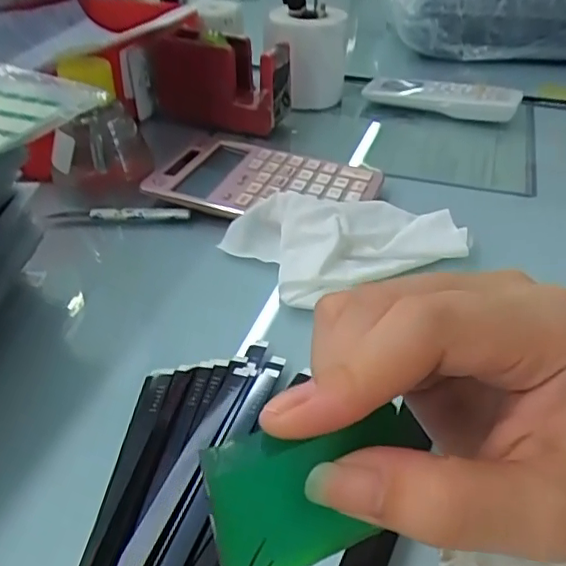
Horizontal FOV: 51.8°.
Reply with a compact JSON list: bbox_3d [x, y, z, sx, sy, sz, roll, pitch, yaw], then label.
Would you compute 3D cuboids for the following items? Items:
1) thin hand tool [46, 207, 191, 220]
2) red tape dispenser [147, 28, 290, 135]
[{"bbox_3d":[-0.128,-0.055,0.457,0.111,0.008,0.011,1,38,1],"label":"thin hand tool"},{"bbox_3d":[-0.065,-0.210,0.587,0.140,0.072,0.055,15,41,22],"label":"red tape dispenser"}]

